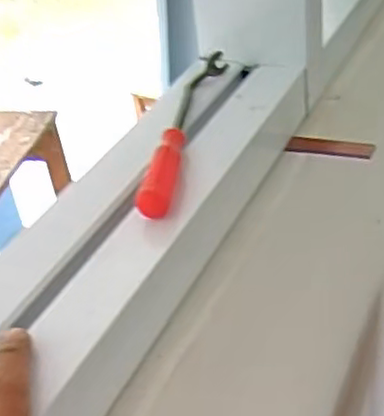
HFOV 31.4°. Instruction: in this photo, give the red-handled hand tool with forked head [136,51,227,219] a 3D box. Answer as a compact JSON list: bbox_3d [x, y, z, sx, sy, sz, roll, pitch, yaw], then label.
[{"bbox_3d":[-0.007,-0.065,0.507,0.026,0.020,0.220,2,36,14],"label":"red-handled hand tool with forked head"}]

